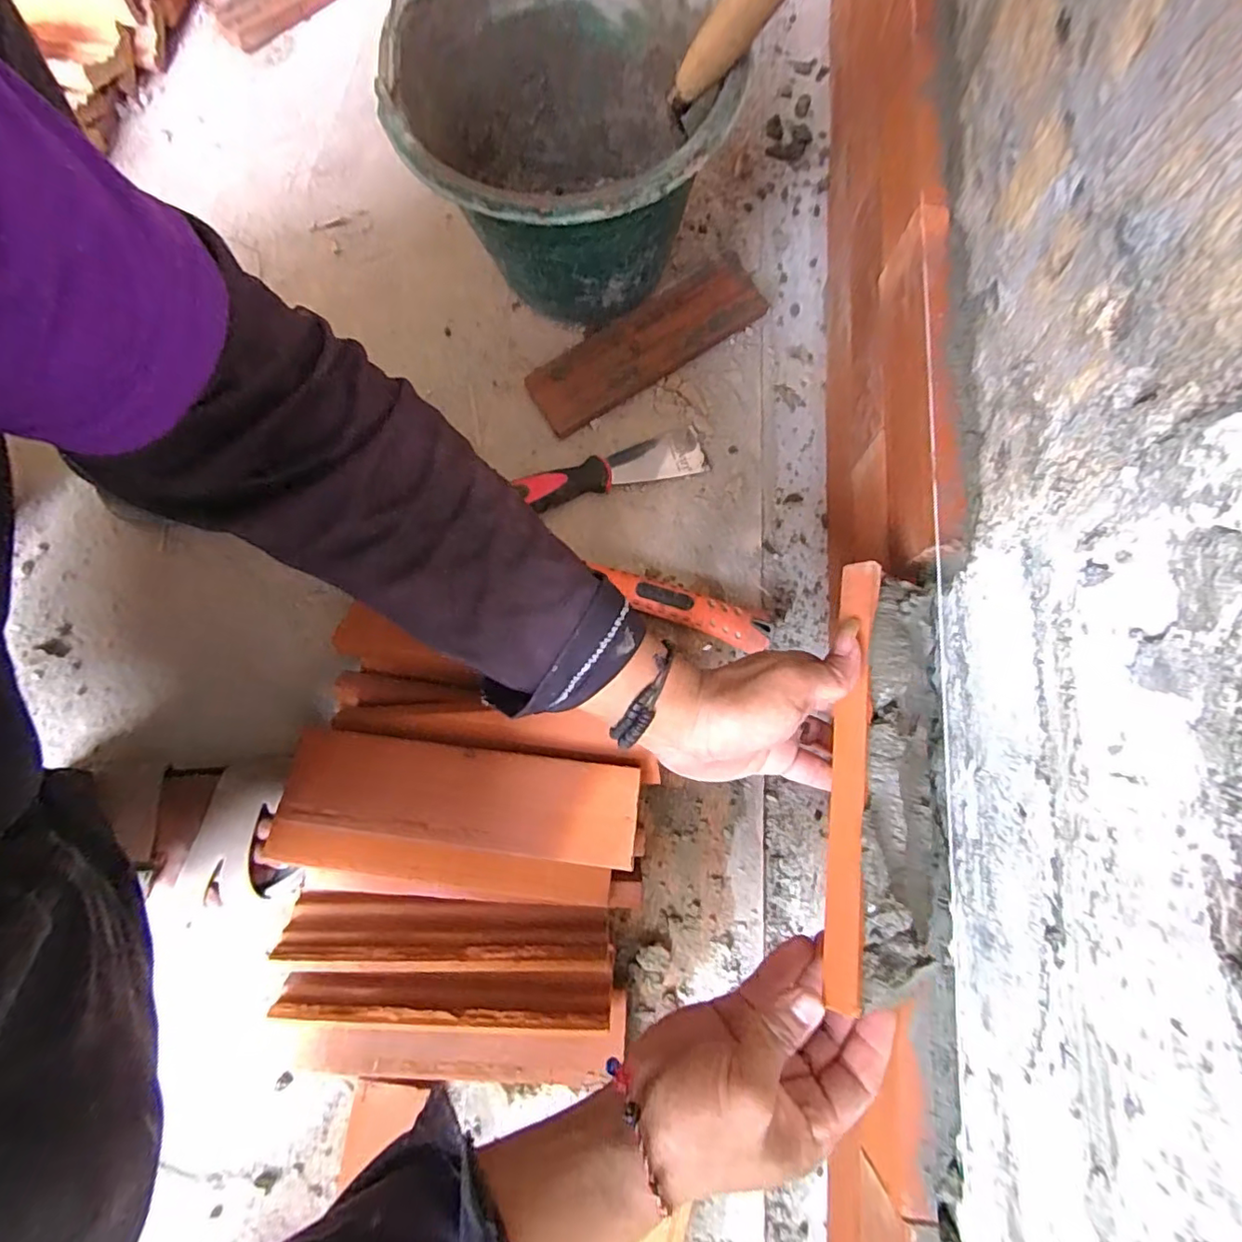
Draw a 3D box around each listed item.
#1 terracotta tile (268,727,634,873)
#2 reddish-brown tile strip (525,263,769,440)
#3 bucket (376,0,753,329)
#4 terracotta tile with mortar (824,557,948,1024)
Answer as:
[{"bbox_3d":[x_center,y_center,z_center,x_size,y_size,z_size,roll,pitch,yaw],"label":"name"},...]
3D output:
[{"bbox_3d":[-0.106,0.113,0.372,0.228,0.011,0.061,7,76,2],"label":"terracotta tile"},{"bbox_3d":[0.023,-0.262,0.545,0.231,0.014,0.069,-32,88,-1],"label":"reddish-brown tile strip"},{"bbox_3d":[-0.049,-0.390,0.497,0.239,0.187,0.277,-14,77,-2],"label":"bucket"},{"bbox_3d":[0.142,0.079,0.299,0.064,0.030,0.213,9,76,3],"label":"terracotta tile with mortar"}]

